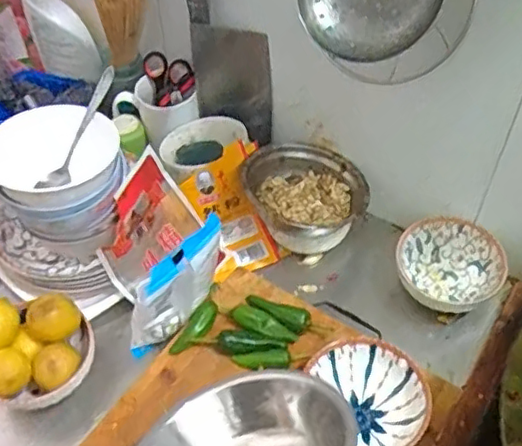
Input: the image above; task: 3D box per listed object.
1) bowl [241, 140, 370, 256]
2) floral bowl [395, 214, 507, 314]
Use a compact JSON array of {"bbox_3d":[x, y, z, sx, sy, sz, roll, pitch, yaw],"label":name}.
[{"bbox_3d":[0.056,-0.029,0.755,0.138,0.077,0.129,-1,50,1],"label":"bowl"},{"bbox_3d":[0.213,0.053,0.711,0.114,0.057,0.109,-1,50,1],"label":"floral bowl"}]

